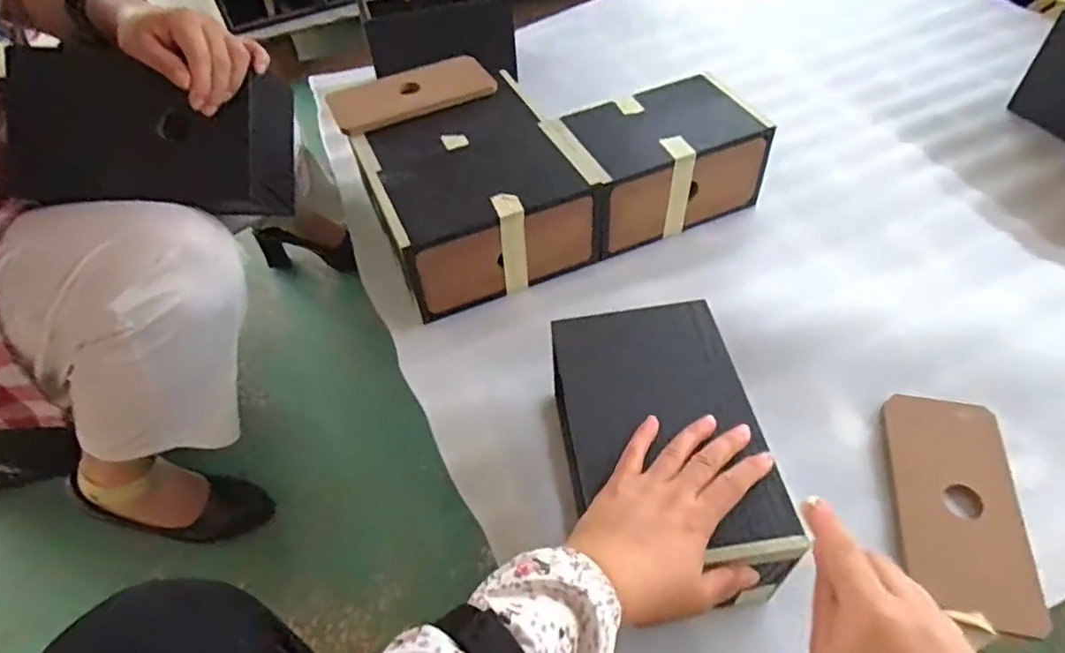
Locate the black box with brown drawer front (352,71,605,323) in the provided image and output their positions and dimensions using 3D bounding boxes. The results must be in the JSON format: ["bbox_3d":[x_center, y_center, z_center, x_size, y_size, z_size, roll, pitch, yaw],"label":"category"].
[{"bbox_3d":[-0.069,-0.151,0.721,0.215,0.104,0.228,-23,54,-14],"label":"black box with brown drawer front"}]

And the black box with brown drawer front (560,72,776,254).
[{"bbox_3d":[0.151,-0.194,0.743,0.210,0.106,0.138,-19,53,-10],"label":"black box with brown drawer front"}]

